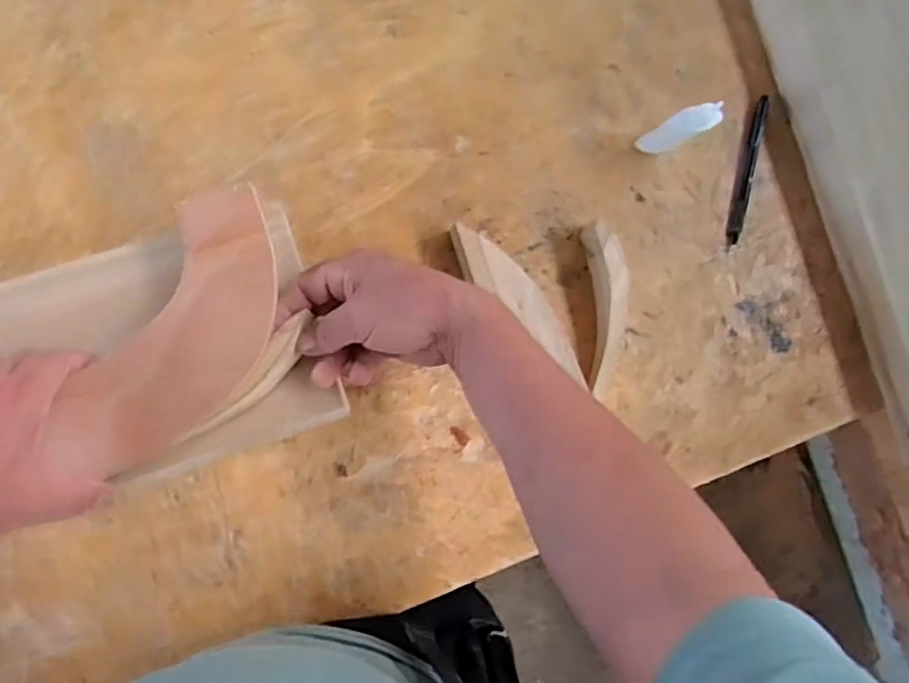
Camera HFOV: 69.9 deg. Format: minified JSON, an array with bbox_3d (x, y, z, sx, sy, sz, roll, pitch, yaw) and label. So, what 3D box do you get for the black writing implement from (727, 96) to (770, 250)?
[{"bbox_3d":[0.269,-0.156,0.595,0.014,0.008,0.139,13,86,-7],"label":"black writing implement"}]

